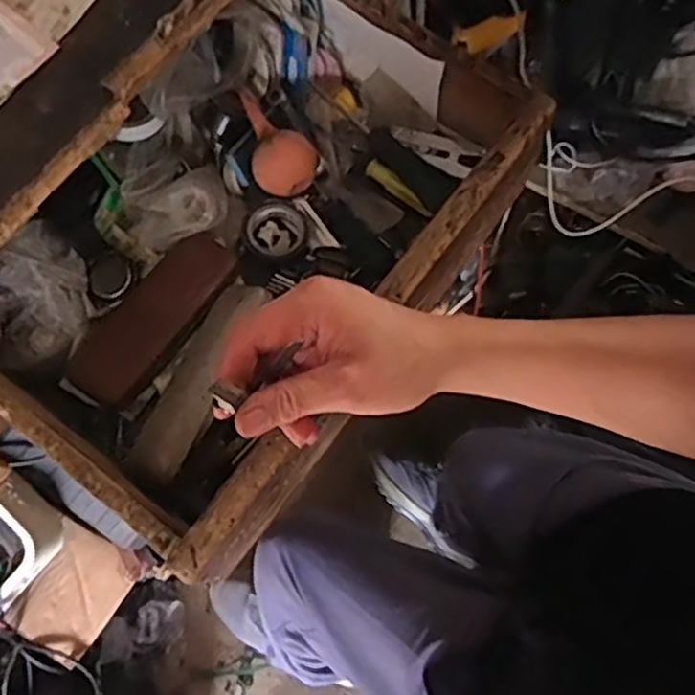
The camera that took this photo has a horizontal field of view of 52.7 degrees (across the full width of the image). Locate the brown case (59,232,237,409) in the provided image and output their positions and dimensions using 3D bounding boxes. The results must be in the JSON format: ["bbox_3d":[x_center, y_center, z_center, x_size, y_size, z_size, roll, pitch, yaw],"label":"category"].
[{"bbox_3d":[-0.142,-0.025,0.522,0.059,0.019,0.146,33,75,13],"label":"brown case"}]

